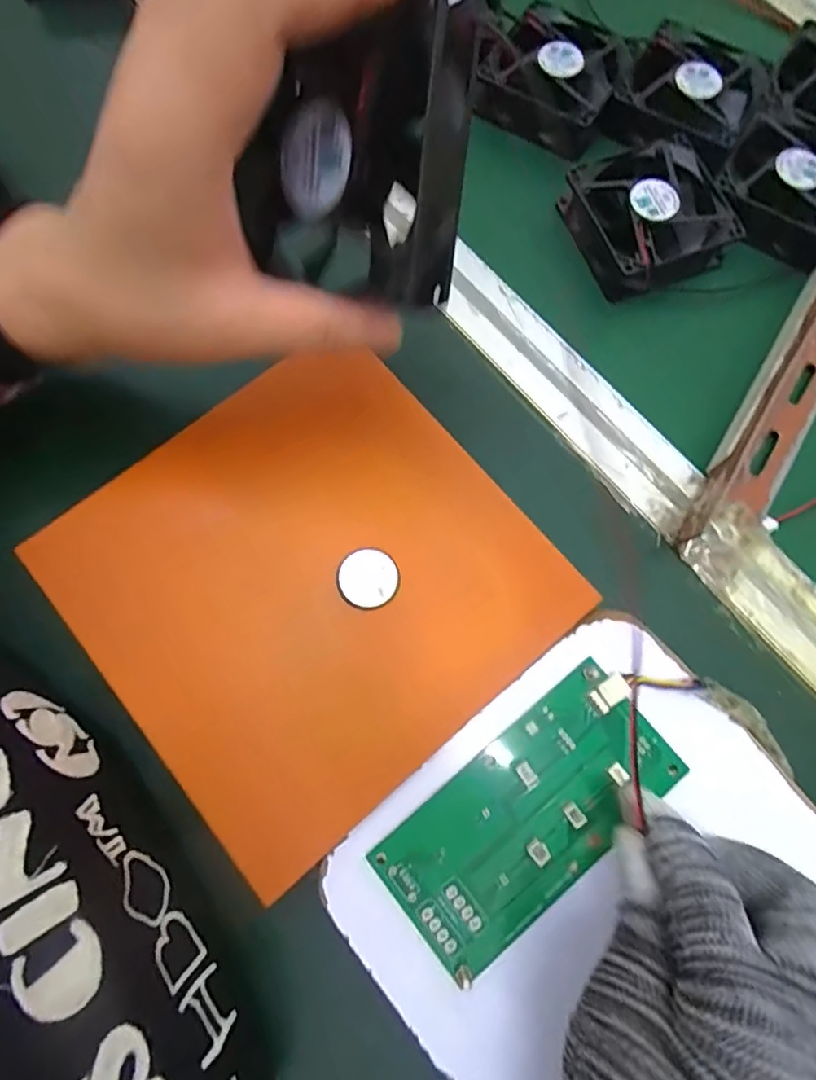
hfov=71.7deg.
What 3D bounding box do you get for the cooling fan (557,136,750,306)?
[{"bbox_3d":[0.145,-0.191,0.342,0.081,0.028,0.085,-17,76,-6],"label":"cooling fan"}]

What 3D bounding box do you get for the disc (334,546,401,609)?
[{"bbox_3d":[-0.019,0.019,0.271,0.029,0.004,0.028,0,75,-1],"label":"disc"}]

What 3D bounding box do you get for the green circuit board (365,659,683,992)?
[{"bbox_3d":[0.055,0.121,0.248,0.134,0.006,0.064,-38,79,-10],"label":"green circuit board"}]

